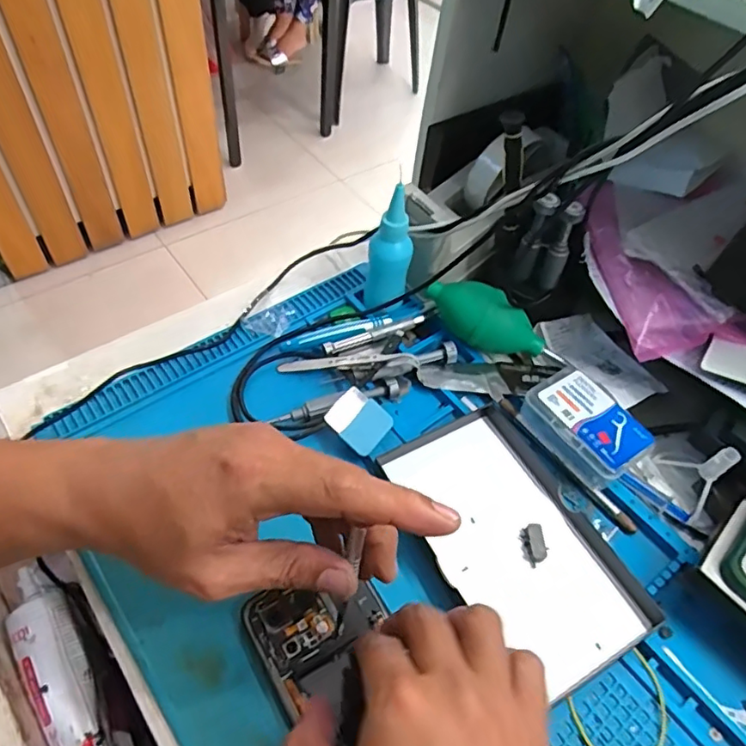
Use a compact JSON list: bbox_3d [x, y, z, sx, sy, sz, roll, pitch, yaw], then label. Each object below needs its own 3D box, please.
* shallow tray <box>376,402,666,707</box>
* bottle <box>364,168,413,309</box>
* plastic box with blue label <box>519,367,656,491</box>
[{"bbox_3d":[0.096,0.107,0.380,0.115,0.021,0.175,-21,58,-20],"label":"shallow tray"},{"bbox_3d":[0.013,-0.096,0.455,0.035,0.114,0.027,7,53,0],"label":"bottle"},{"bbox_3d":[0.155,0.040,0.421,0.053,0.033,0.082,-27,60,-23],"label":"plastic box with blue label"}]

